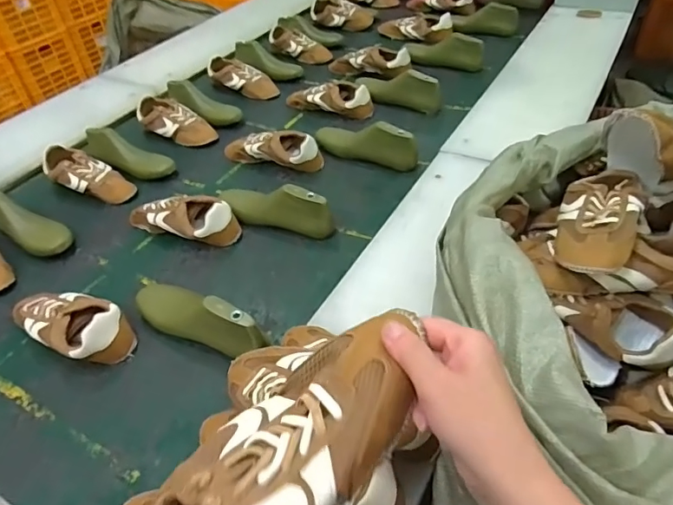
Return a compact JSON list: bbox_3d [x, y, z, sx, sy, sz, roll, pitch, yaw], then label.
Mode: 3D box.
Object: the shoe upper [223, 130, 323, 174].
[{"bbox_3d":[-0.151,-0.234,1.128,0.250,0.067,0.078,14,48,18],"label":"shoe upper"}]

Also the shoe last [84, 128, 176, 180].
[{"bbox_3d":[-0.505,-0.241,1.164,0.264,0.070,0.083,22,51,25],"label":"shoe last"}]

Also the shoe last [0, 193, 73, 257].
[{"bbox_3d":[-0.621,-0.060,0.979,0.223,0.073,0.089,27,53,28],"label":"shoe last"}]

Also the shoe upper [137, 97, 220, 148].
[{"bbox_3d":[-0.412,-0.334,1.270,0.236,0.063,0.086,26,51,9],"label":"shoe upper"}]

